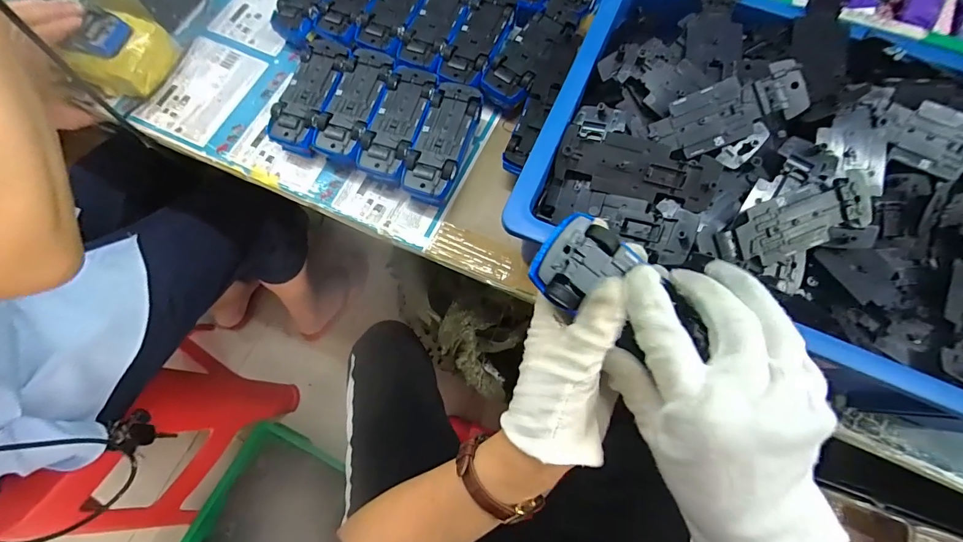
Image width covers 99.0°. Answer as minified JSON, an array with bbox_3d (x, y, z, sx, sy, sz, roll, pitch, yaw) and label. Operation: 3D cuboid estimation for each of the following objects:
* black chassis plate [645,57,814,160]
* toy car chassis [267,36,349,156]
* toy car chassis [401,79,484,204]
[{"bbox_3d":[0.195,-0.126,0.327,0.114,0.006,0.047,-20,90,12],"label":"black chassis plate"},{"bbox_3d":[-0.187,-0.191,0.464,0.060,0.048,0.132,14,72,5],"label":"toy car chassis"},{"bbox_3d":[-0.040,-0.132,0.440,0.052,0.051,0.130,17,72,6],"label":"toy car chassis"}]

